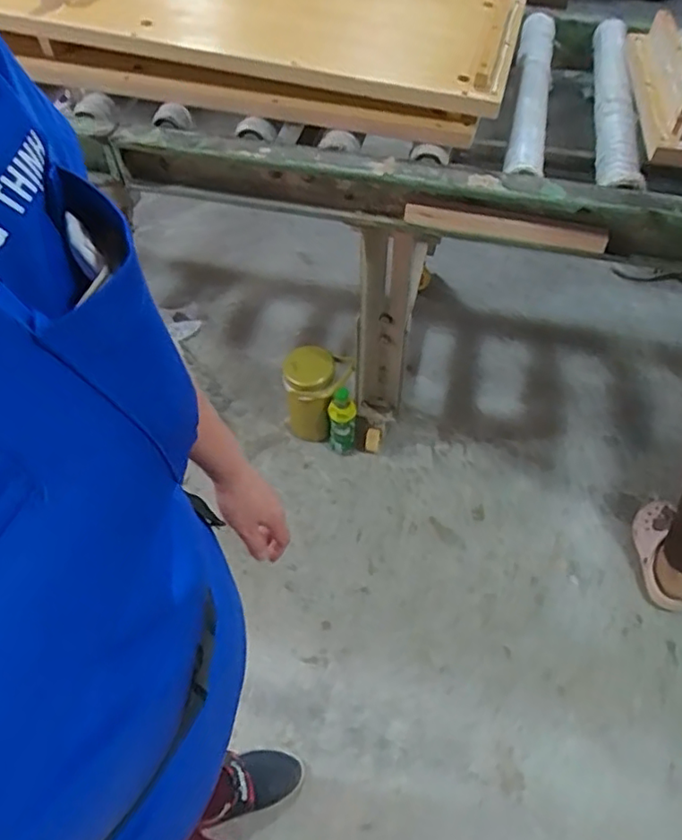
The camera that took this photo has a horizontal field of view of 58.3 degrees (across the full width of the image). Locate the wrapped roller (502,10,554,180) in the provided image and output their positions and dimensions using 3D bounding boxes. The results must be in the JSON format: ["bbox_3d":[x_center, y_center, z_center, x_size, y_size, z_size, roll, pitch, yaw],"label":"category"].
[{"bbox_3d":[0.346,-0.609,1.100,0.058,0.075,0.584,11,56,7],"label":"wrapped roller"}]

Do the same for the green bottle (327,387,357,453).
[{"bbox_3d":[-0.001,0.004,1.455,0.072,0.203,0.059,-1,55,-1],"label":"green bottle"}]

